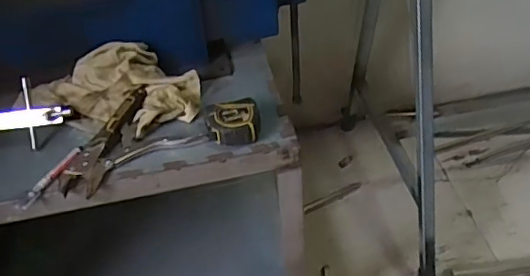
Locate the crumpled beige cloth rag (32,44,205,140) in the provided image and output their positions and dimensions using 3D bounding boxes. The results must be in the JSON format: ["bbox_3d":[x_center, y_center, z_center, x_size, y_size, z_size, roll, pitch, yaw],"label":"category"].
[{"bbox_3d":[-0.236,-0.076,0.890,0.259,0.080,0.150,-13,41,-7],"label":"crumpled beige cloth rag"}]

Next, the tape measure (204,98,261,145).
[{"bbox_3d":[-0.047,-0.026,0.841,0.079,0.033,0.073,-12,41,-7],"label":"tape measure"}]

